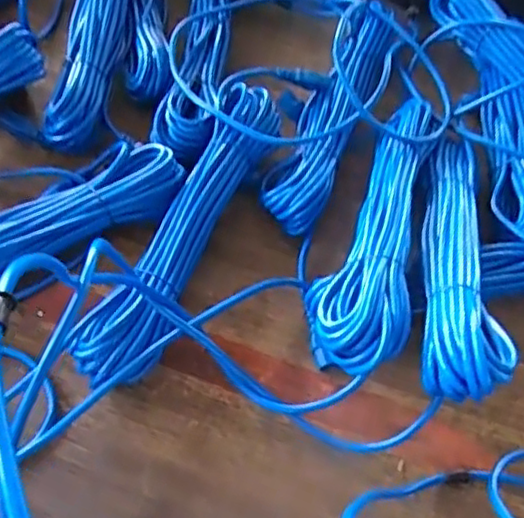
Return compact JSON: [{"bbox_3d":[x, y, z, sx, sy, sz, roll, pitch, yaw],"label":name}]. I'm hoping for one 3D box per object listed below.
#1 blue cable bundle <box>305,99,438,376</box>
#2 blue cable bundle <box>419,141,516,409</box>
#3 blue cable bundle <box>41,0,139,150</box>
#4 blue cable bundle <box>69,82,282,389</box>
[{"bbox_3d":[0.118,-0.041,0.624,0.082,0.051,0.354,19,49,6],"label":"blue cable bundle"},{"bbox_3d":[0.182,-0.007,0.603,0.068,0.051,0.337,14,41,3],"label":"blue cable bundle"},{"bbox_3d":[-0.188,-0.282,0.744,0.067,0.058,0.341,7,59,-2],"label":"blue cable bundle"},{"bbox_3d":[-0.072,-0.034,0.635,0.076,0.051,0.359,23,60,8],"label":"blue cable bundle"}]

